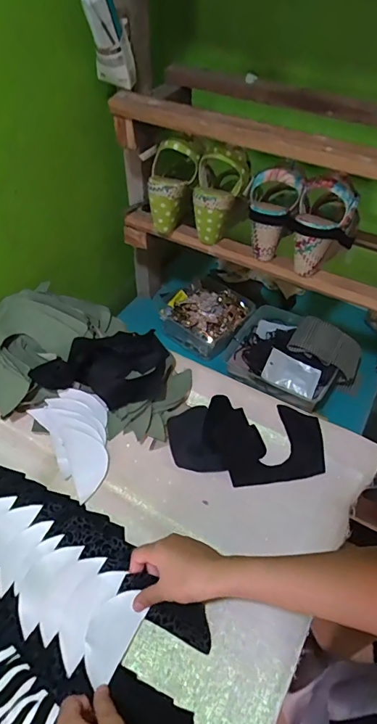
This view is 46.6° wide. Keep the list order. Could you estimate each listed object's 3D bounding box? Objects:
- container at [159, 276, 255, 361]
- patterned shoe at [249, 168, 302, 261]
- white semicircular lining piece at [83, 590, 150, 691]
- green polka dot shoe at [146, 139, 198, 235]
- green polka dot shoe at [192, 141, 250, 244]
[{"bbox_3d":[0.035,-0.102,0.921,0.167,0.066,0.165,27,52,20],"label":"container"},{"bbox_3d":[0.127,-0.230,0.670,0.075,0.125,0.073,11,49,8],"label":"patterned shoe"},{"bbox_3d":[-0.083,0.286,0.462,0.047,0.010,0.084,24,51,16],"label":"white semicircular lining piece"},{"bbox_3d":[-0.035,-0.287,0.725,0.070,0.145,0.077,12,29,-7],"label":"green polka dot shoe"},{"bbox_3d":[0.041,-0.265,0.698,0.084,0.144,0.069,22,15,14],"label":"green polka dot shoe"}]

